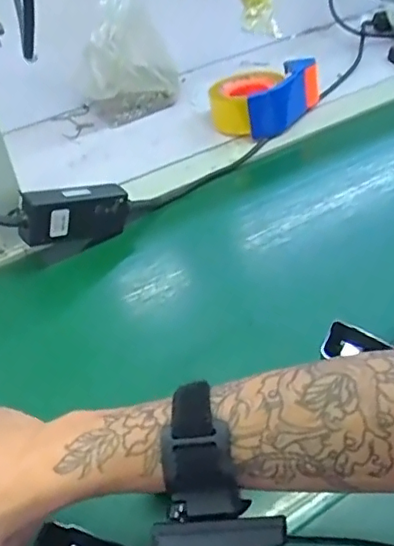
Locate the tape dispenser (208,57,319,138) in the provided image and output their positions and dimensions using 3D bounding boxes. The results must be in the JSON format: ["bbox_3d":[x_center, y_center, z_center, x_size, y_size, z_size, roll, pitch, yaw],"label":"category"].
[{"bbox_3d":[0.089,-0.243,0.798,0.121,0.057,0.126,18,47,24],"label":"tape dispenser"}]

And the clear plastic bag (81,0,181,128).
[{"bbox_3d":[-0.093,-0.297,0.802,0.137,0.163,0.089,-10,42,-5],"label":"clear plastic bag"}]

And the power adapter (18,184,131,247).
[{"bbox_3d":[-0.128,-0.062,0.617,0.118,0.055,0.025,-11,38,-38],"label":"power adapter"}]

